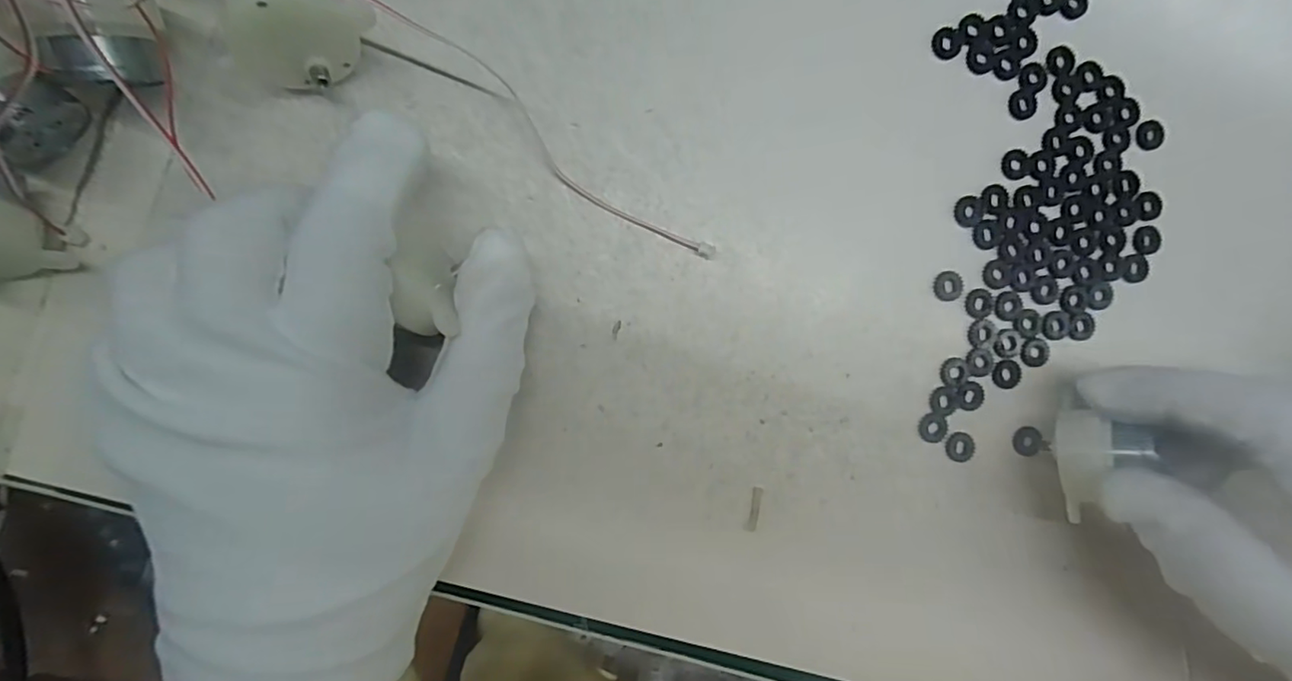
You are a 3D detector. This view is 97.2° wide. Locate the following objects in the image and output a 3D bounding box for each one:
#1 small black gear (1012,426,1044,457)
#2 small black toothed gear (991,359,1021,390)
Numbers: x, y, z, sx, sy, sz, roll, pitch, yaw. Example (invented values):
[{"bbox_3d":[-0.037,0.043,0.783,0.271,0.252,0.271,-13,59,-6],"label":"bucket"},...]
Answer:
[{"bbox_3d":[0.141,0.037,0.210,0.010,0.004,0.011,0,93,-7],"label":"small black gear"},{"bbox_3d":[0.133,0.012,0.209,0.012,0.004,0.011,6,92,-8],"label":"small black toothed gear"}]

